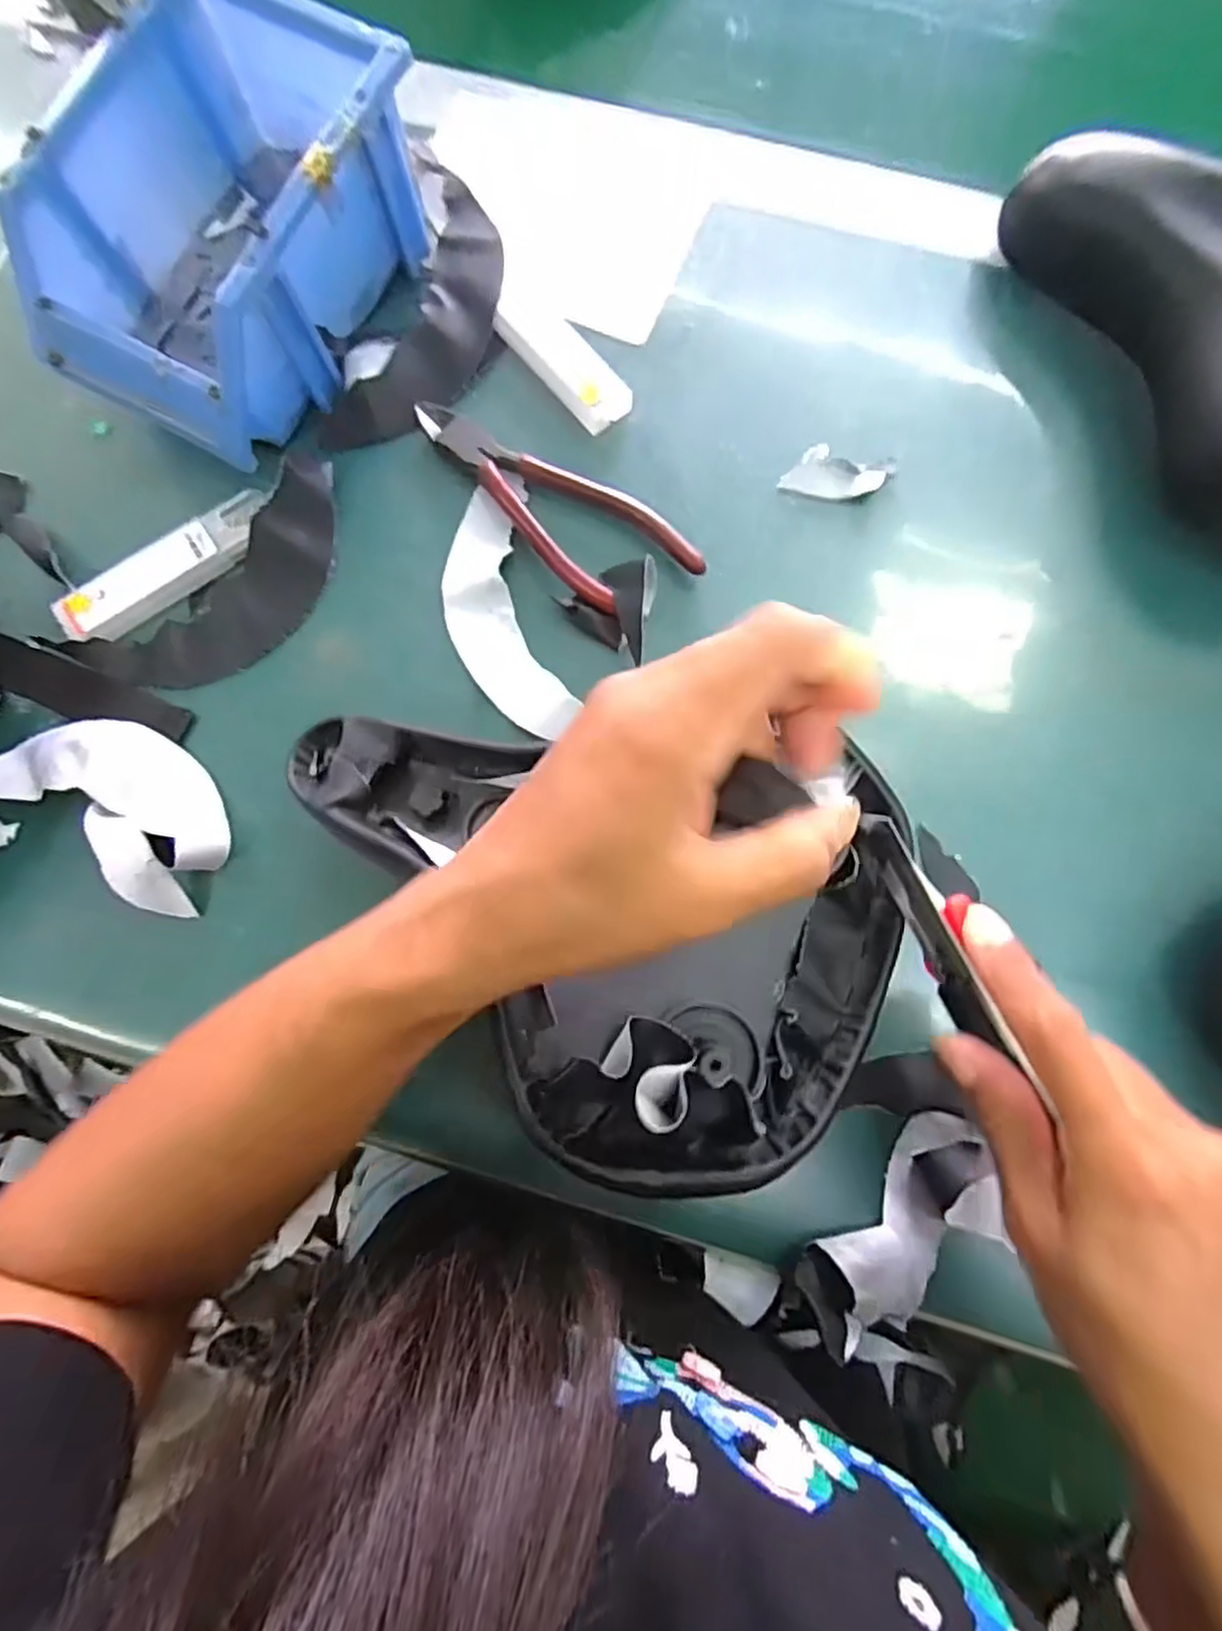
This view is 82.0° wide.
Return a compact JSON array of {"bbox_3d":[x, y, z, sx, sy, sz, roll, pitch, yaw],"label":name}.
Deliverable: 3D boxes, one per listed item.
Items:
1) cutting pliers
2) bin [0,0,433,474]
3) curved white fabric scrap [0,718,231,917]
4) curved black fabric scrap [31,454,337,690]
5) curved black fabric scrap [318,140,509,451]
[{"bbox_3d":[-0.028,-0.155,0.339,0.055,0.011,0.151,-43,83,-5],"label":"cutting pliers"},{"bbox_3d":[-0.173,-0.263,0.322,0.116,0.078,0.174,27,83,5],"label":"bin"},{"bbox_3d":[-0.230,-0.010,0.313,0.127,0.024,0.068,24,82,5],"label":"curved white fabric scrap"},{"bbox_3d":[-0.185,-0.105,0.333,0.147,0.010,0.067,-36,82,-4],"label":"curved black fabric scrap"},{"bbox_3d":[-0.089,-0.255,0.351,0.071,0.013,0.167,16,81,2],"label":"curved black fabric scrap"}]

